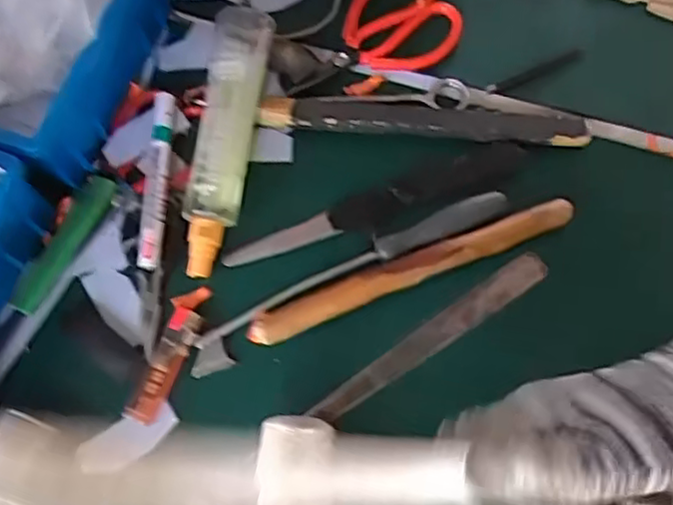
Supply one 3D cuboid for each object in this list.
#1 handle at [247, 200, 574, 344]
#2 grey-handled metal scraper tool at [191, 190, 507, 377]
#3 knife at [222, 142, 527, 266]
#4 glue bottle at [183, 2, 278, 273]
[{"bbox_3d":[0.056,0.011,0.508,0.251,0.019,0.026,-22,70,-6],"label":"handle"},{"bbox_3d":[0.009,0.014,0.509,0.257,0.017,0.031,-28,71,-9],"label":"grey-handled metal scraper tool"},{"bbox_3d":[0.031,-0.040,0.533,0.243,0.017,0.030,-20,70,-5],"label":"knife"},{"bbox_3d":[-0.088,-0.093,0.533,0.047,0.047,0.219,6,69,4],"label":"glue bottle"}]

